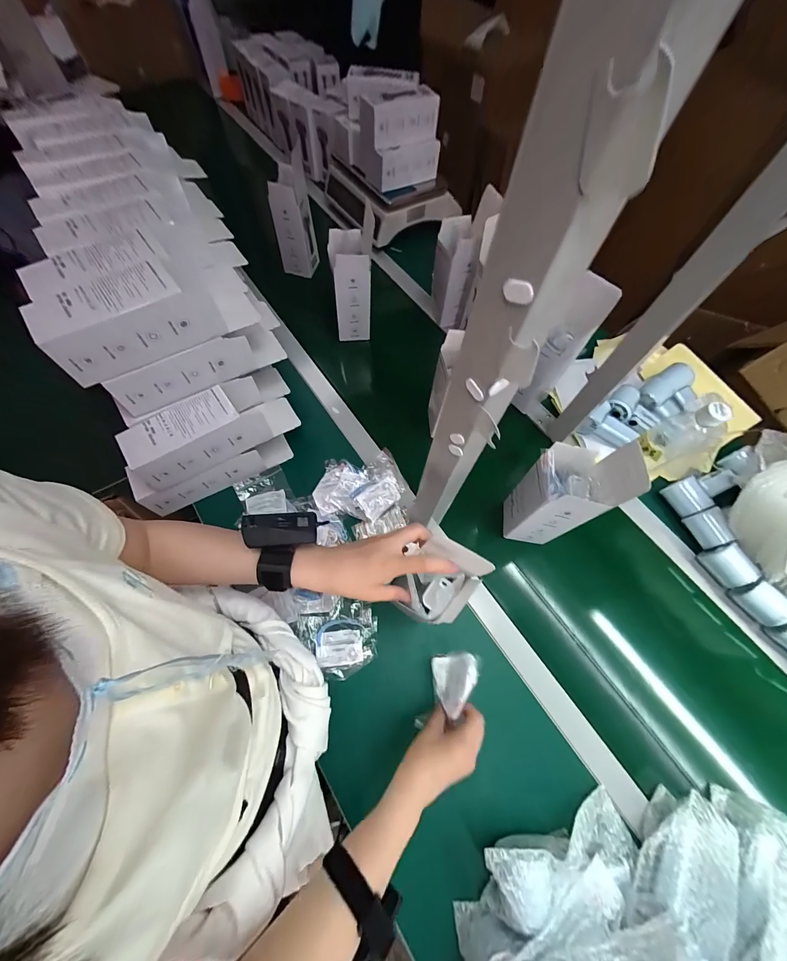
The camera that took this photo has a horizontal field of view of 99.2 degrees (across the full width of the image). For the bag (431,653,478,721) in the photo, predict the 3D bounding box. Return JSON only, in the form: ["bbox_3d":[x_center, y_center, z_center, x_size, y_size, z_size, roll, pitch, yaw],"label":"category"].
[{"bbox_3d":[0.081,0.262,0.435,0.048,0.059,0.061,-10,68,-6],"label":"bag"}]

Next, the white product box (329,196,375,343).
[{"bbox_3d":[-0.082,-0.407,0.686,0.083,0.221,0.083,-3,67,-3],"label":"white product box"}]

